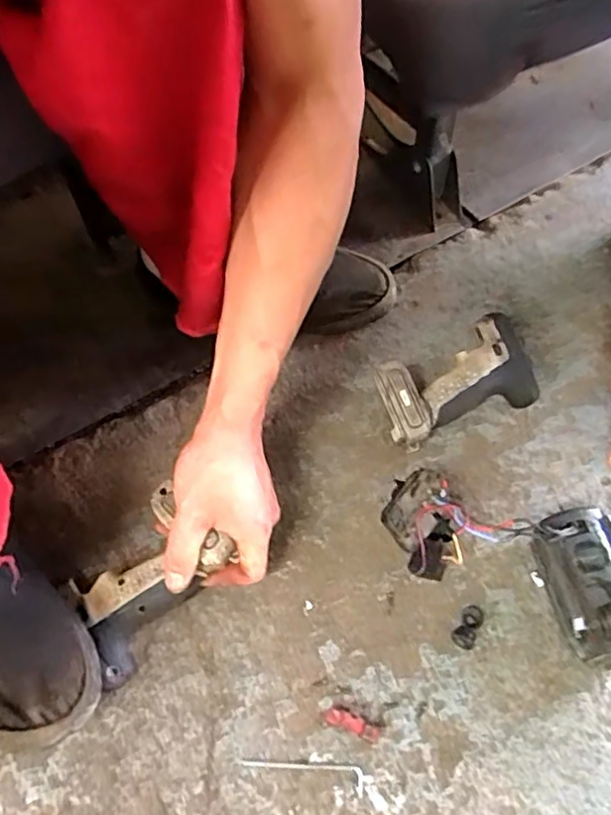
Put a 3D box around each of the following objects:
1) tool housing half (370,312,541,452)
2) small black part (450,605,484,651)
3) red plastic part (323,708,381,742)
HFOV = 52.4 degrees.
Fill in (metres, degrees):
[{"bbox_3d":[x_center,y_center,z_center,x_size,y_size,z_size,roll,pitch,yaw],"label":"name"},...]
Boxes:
[{"bbox_3d":[0.145,-0.024,0.597,0.164,0.055,0.086,-22,59,-14],"label":"tool housing half"},{"bbox_3d":[0.132,0.176,0.499,0.019,0.008,0.037,28,61,18],"label":"small black part"},{"bbox_3d":[0.035,0.235,0.462,0.042,0.004,0.013,18,59,12],"label":"red plastic part"}]

